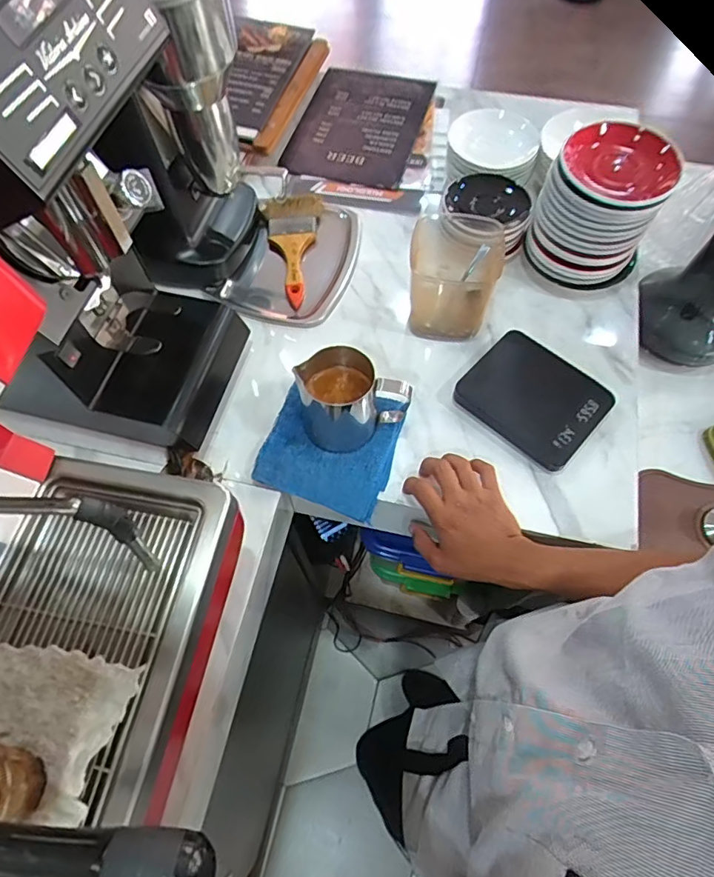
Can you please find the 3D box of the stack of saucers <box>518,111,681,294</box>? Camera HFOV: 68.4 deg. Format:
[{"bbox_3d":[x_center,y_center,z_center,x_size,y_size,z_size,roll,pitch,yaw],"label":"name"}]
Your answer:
[{"bbox_3d":[0.298,-0.278,0.662,0.137,0.162,0.117,24,67,12],"label":"stack of saucers"}]

